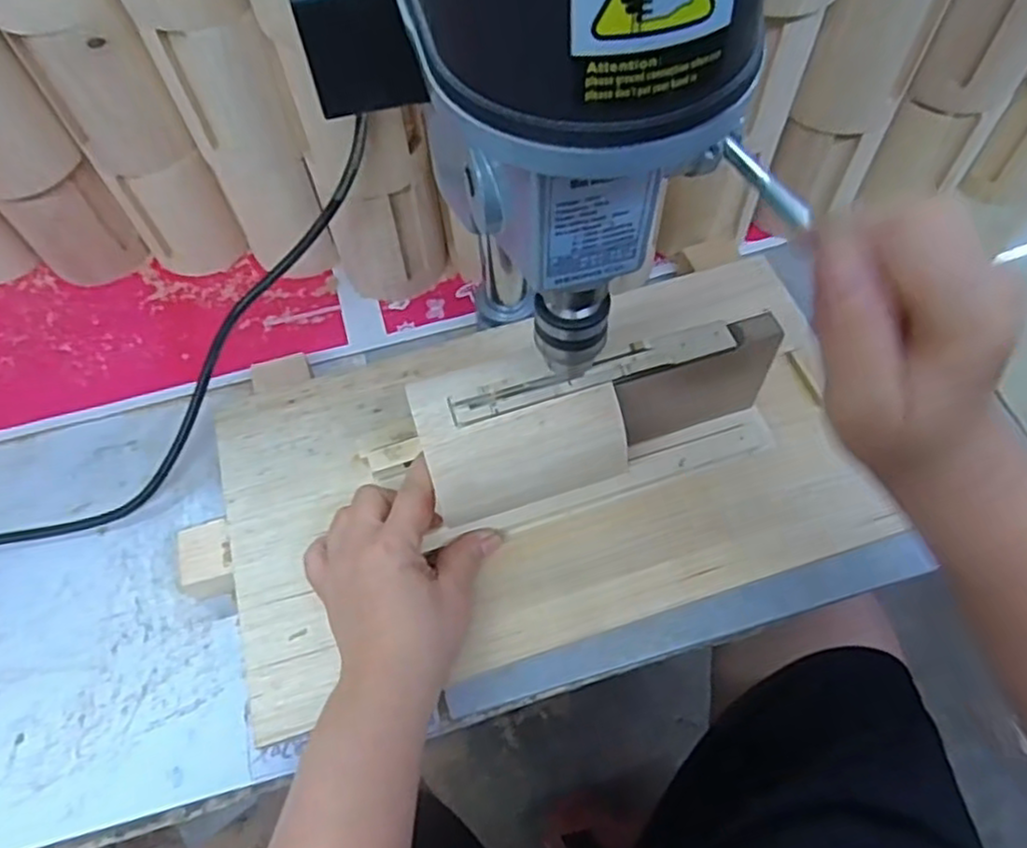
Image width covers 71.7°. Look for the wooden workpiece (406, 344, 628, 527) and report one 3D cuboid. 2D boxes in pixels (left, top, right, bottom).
[{"bbox_3d":[0.002,0.001,0.361,0.097,0.040,0.064,-16,62,-7],"label":"wooden workpiece"}]

